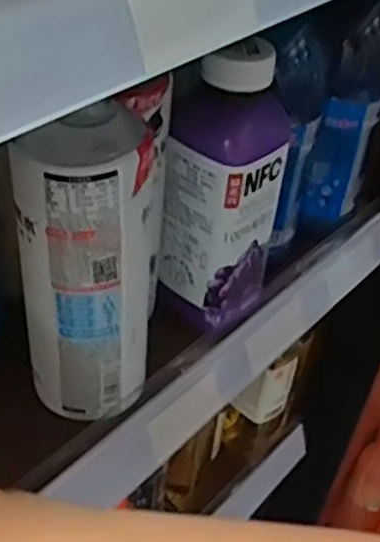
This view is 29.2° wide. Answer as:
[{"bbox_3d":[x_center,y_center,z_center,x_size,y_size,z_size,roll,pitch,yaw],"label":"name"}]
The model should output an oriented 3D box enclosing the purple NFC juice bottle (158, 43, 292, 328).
[{"bbox_3d":[0.018,-0.048,0.446,0.066,0.191,0.065,-25,50,-32],"label":"purple NFC juice bottle"}]

